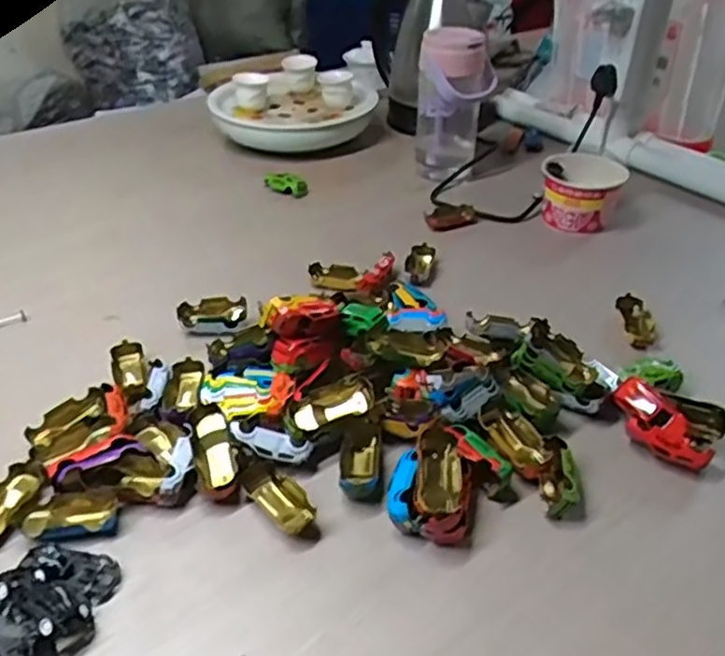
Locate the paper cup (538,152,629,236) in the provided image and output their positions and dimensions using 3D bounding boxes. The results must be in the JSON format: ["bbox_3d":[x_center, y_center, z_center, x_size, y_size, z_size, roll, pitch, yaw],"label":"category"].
[{"bbox_3d":[0.251,-0.162,0.805,0.086,0.077,0.083,1,35,0],"label":"paper cup"}]

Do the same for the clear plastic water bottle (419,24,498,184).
[{"bbox_3d":[0.115,-0.288,0.890,0.096,0.164,0.067,8,36,10],"label":"clear plastic water bottle"}]

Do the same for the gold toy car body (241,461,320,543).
[{"bbox_3d":[-0.055,0.122,0.492,0.030,0.020,0.066,-27,44,-34],"label":"gold toy car body"}]

